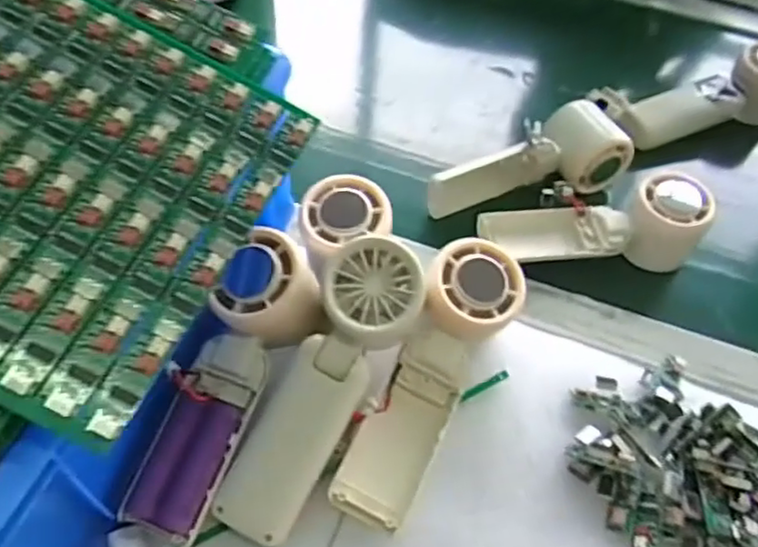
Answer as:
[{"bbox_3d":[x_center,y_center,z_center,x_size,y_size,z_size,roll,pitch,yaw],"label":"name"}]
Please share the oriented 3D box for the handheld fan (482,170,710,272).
[{"bbox_3d":[0.161,-0.032,0.502,0.157,0.058,0.065,-2,49,18],"label":"handheld fan"}]

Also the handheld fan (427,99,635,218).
[{"bbox_3d":[0.114,-0.088,0.526,0.159,0.051,0.060,-17,57,-17],"label":"handheld fan"}]

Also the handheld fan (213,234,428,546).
[{"bbox_3d":[-0.027,0.060,0.359,0.053,0.050,0.165,27,87,15],"label":"handheld fan"}]

